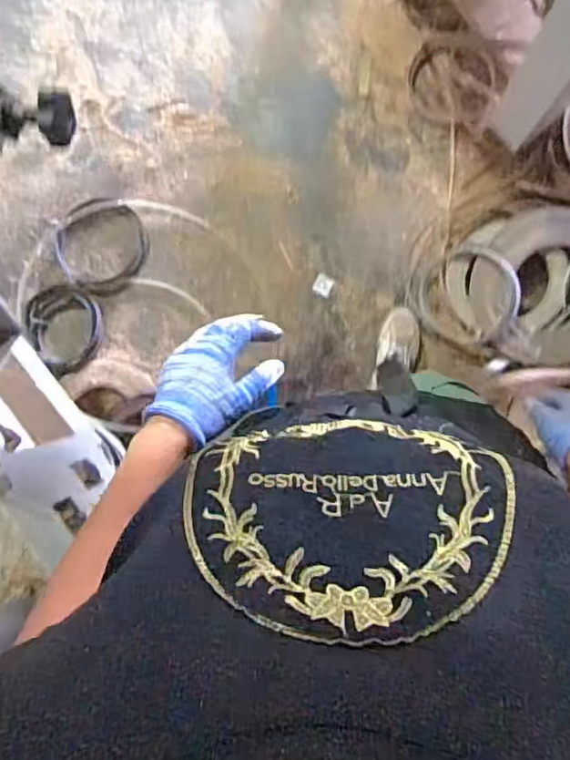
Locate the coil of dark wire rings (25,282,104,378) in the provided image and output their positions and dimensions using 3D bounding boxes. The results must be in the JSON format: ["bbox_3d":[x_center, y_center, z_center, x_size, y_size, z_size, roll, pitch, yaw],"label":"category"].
[{"bbox_3d":[-0.556,-0.137,1.528,0.193,0.020,0.209,-45,88,3],"label":"coil of dark wire rings"}]

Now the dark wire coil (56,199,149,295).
[{"bbox_3d":[-0.457,-0.331,1.504,0.231,0.024,0.231,0,91,4],"label":"dark wire coil"}]

